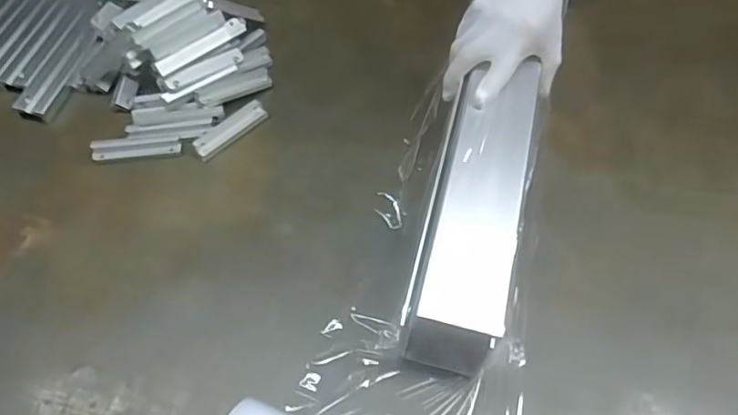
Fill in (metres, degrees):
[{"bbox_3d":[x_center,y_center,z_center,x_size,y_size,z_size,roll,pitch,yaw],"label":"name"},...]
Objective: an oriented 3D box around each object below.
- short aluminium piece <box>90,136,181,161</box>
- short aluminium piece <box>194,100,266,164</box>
[{"bbox_3d":[-0.271,-0.071,0.661,0.098,0.010,0.026,-6,59,-5],"label":"short aluminium piece"},{"bbox_3d":[-0.167,-0.094,0.683,0.098,0.006,0.028,-41,91,-23],"label":"short aluminium piece"}]

